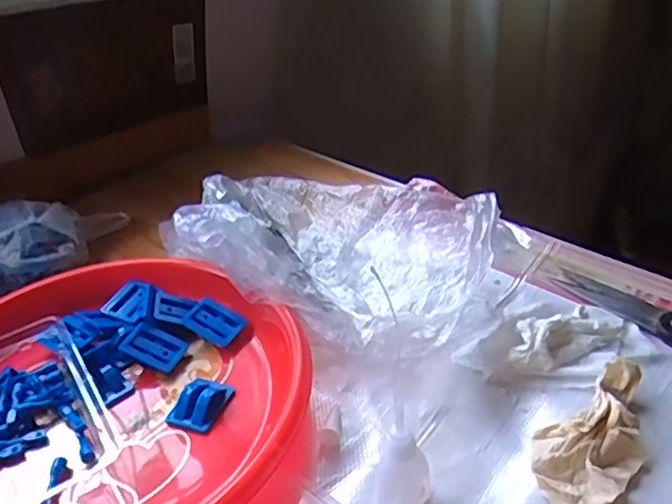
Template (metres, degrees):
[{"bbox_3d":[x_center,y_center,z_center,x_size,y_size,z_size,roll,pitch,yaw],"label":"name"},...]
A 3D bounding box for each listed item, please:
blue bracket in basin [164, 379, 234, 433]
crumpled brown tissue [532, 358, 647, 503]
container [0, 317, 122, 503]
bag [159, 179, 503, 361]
[{"bbox_3d":[-0.098,0.105,0.459,0.030,0.019,0.042,8,36,20],"label":"blue bracket in basin"},{"bbox_3d":[0.162,0.114,0.397,0.112,0.025,0.056,-26,38,-27],"label":"crumpled brown tissue"},{"bbox_3d":[-0.226,0.120,0.443,0.121,0.035,0.159,-24,37,-26],"label":"container"},{"bbox_3d":[-0.005,-0.004,0.532,0.255,0.107,0.183,10,37,23],"label":"bag"}]

